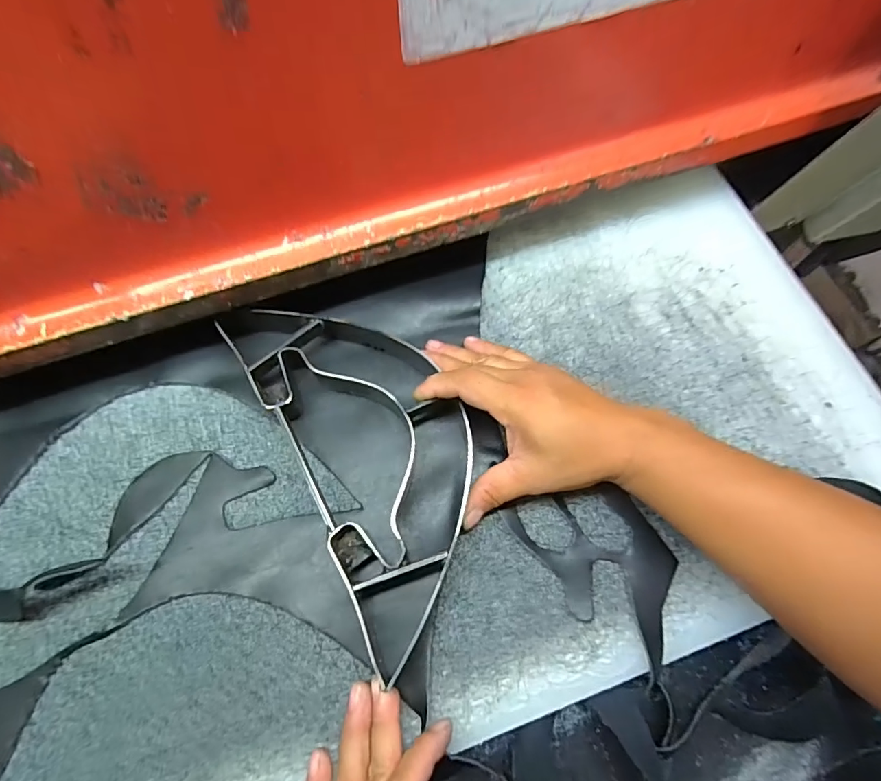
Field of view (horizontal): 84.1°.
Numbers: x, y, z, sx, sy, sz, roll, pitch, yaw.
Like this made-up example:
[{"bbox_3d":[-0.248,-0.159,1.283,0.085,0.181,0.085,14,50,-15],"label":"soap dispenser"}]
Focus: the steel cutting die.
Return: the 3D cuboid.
[{"bbox_3d":[-0.047,0.047,0.335,0.135,0.042,0.253,-19,70,-8],"label":"steel cutting die"}]

